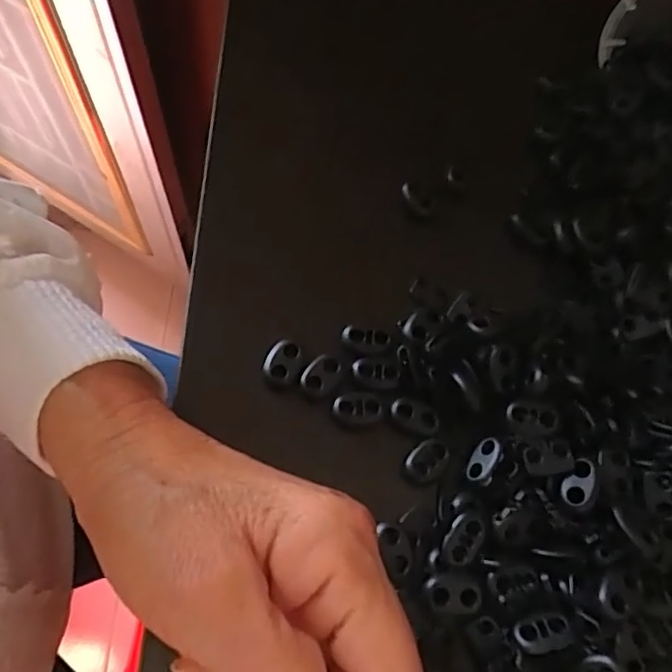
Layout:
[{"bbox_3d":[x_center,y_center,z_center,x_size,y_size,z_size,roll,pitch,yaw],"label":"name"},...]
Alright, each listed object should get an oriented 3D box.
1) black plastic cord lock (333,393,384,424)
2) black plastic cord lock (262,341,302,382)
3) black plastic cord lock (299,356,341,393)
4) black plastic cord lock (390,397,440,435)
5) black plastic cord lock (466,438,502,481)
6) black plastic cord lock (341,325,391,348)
[{"bbox_3d":[0.009,0.030,0.241,0.020,0.007,0.012,1,70,-5],"label":"black plastic cord lock"},{"bbox_3d":[-0.022,0.010,0.244,0.012,0.008,0.016,28,70,5],"label":"black plastic cord lock"},{"bbox_3d":[-0.006,0.015,0.244,0.018,0.006,0.012,-37,78,-17],"label":"black plastic cord lock"},{"bbox_3d":[0.032,0.032,0.239,0.020,0.004,0.011,26,70,4],"label":"black plastic cord lock"},{"bbox_3d":[0.058,0.048,0.232,0.010,0.005,0.018,38,71,8],"label":"black plastic cord lock"},{"bbox_3d":[0.012,0.001,0.252,0.020,0.005,0.008,13,69,-1],"label":"black plastic cord lock"}]

